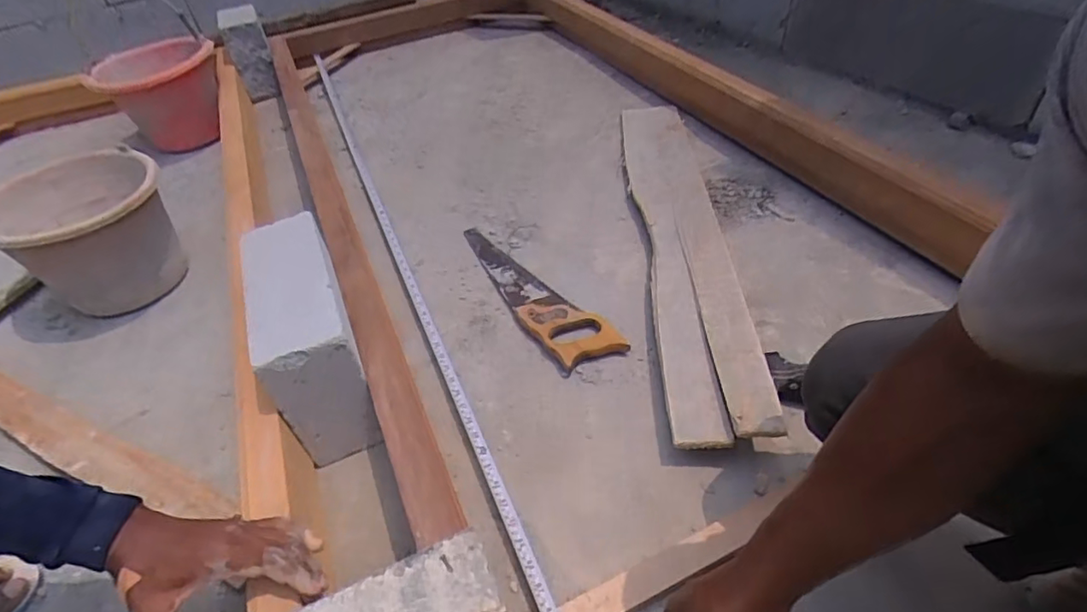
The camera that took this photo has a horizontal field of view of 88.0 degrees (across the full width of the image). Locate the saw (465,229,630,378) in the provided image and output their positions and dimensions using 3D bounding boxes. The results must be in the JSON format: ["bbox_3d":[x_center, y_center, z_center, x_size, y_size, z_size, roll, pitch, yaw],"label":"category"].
[{"bbox_3d":[-0.027,-0.037,0.921,0.100,0.022,0.406,-25,47,-19],"label":"saw"}]

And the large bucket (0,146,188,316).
[{"bbox_3d":[-0.748,-0.115,0.951,0.253,0.189,0.241,-28,47,-21],"label":"large bucket"}]

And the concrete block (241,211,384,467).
[{"bbox_3d":[-0.304,0.040,0.749,0.102,0.208,0.269,-21,45,-15],"label":"concrete block"}]

